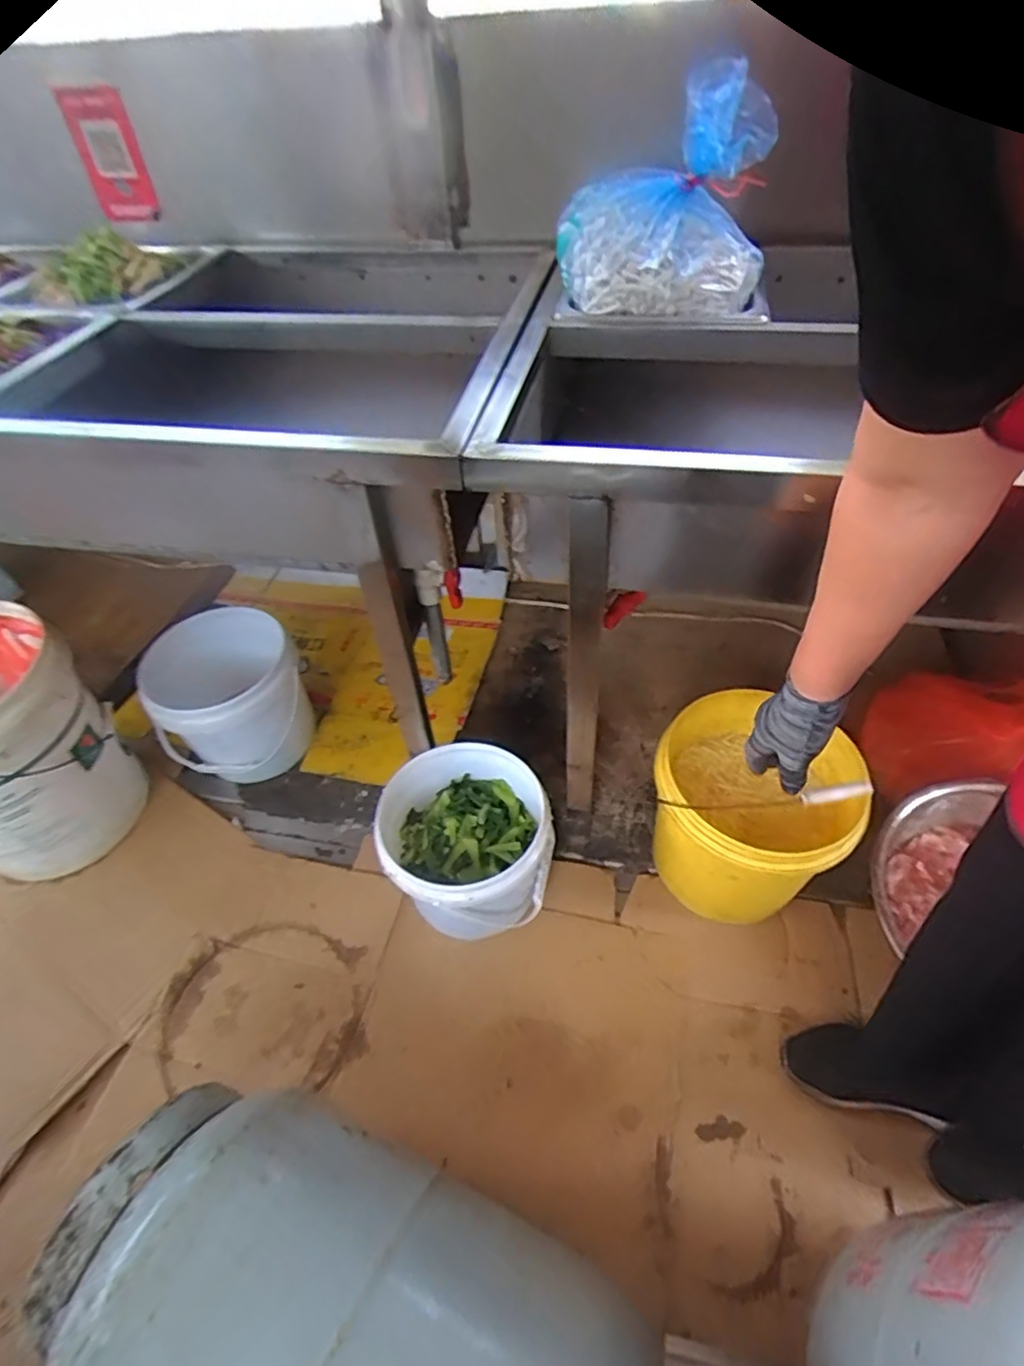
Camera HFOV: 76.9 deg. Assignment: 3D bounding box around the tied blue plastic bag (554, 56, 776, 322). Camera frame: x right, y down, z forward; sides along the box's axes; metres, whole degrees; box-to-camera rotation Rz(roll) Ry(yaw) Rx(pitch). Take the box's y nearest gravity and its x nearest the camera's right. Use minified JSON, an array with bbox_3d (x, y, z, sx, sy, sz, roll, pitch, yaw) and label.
[{"bbox_3d":[0.188,-0.586,0.794,0.260,0.205,0.180,1,47,4],"label":"tied blue plastic bag"}]

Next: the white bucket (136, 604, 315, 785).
[{"bbox_3d":[-0.499,0.038,1.164,0.248,0.265,0.231,-1,48,1],"label":"white bucket"}]

